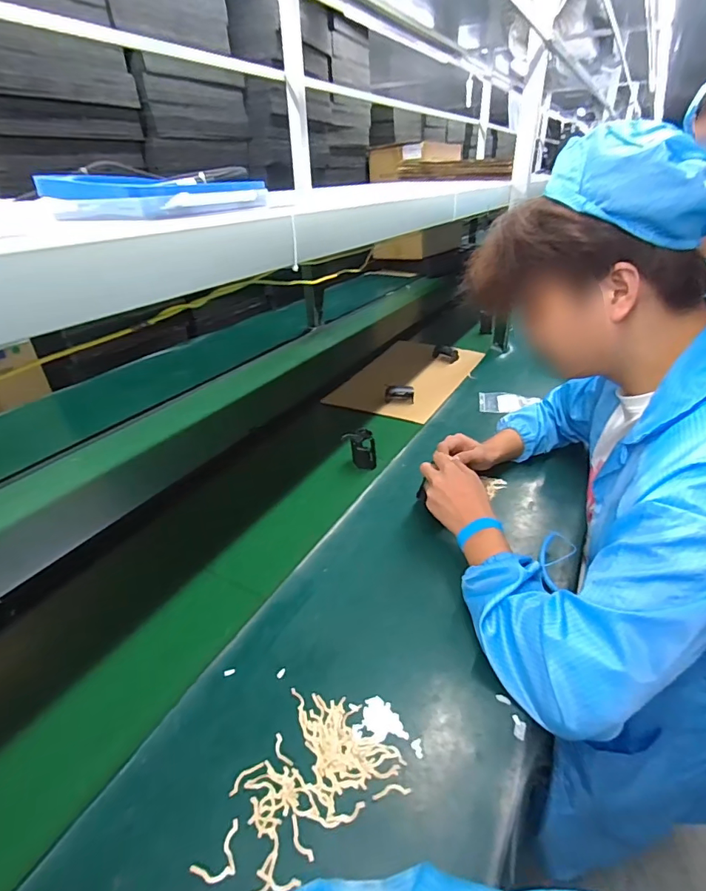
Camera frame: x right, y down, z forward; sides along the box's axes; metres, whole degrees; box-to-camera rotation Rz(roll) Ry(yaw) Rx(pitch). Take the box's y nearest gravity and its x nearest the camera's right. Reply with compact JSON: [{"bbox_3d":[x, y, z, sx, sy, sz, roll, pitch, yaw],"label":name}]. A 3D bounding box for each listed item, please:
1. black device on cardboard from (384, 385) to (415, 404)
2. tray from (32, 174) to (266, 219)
[{"bbox_3d":[0.118,-0.131,1.150,0.073,0.036,0.028,1,34,3],"label":"black device on cardboard"},{"bbox_3d":[-0.239,-0.322,0.582,0.163,0.037,0.235,13,36,19],"label":"tray"}]

